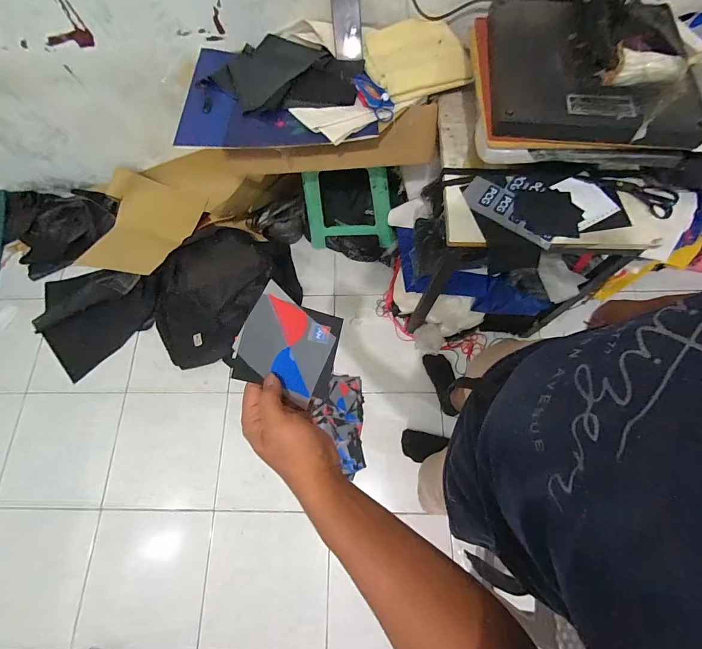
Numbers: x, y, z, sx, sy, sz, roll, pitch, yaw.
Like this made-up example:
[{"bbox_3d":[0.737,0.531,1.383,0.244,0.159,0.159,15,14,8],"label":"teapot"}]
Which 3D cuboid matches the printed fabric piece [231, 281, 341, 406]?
[{"bbox_3d":[-0.063,0.023,0.359,0.103,0.004,0.099,27,75,-17],"label":"printed fabric piece"}]

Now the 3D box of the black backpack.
[{"bbox_3d":[-0.504,-0.134,1.362,0.463,0.149,0.627,43,79,14],"label":"black backpack"}]

